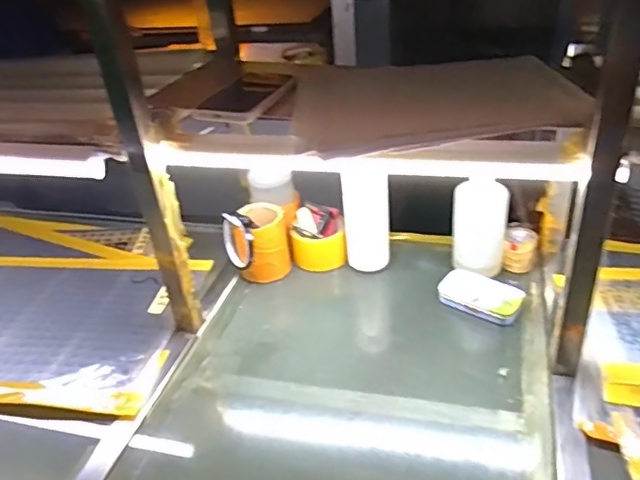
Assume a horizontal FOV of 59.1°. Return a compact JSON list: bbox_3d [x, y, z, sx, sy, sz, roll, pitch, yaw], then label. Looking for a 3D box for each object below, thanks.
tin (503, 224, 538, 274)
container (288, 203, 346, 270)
[{"bbox_3d":[0.310,0.015,0.872,0.044,0.057,0.050,9,35,21],"label":"tin"},{"bbox_3d":[-0.003,-0.003,0.948,0.087,0.087,0.071,-6,33,-1],"label":"container"}]

